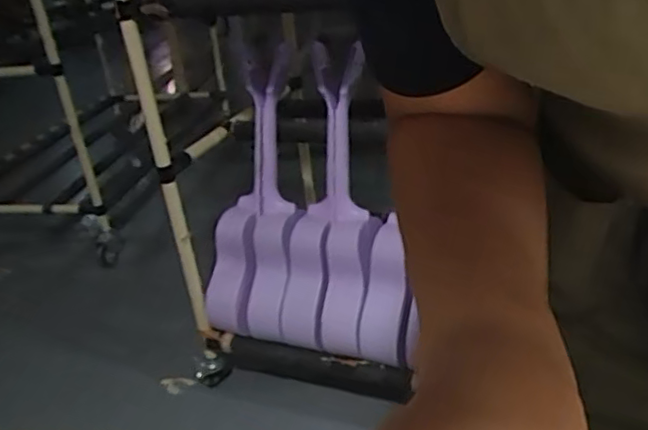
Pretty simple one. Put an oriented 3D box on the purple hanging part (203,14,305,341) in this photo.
[{"bbox_3d":[-0.129,-0.053,1.230,0.165,0.585,0.079,8,6,28],"label":"purple hanging part"}]

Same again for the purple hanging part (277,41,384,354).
[{"bbox_3d":[0.018,-0.025,1.175,0.160,0.544,0.060,7,5,26],"label":"purple hanging part"}]

